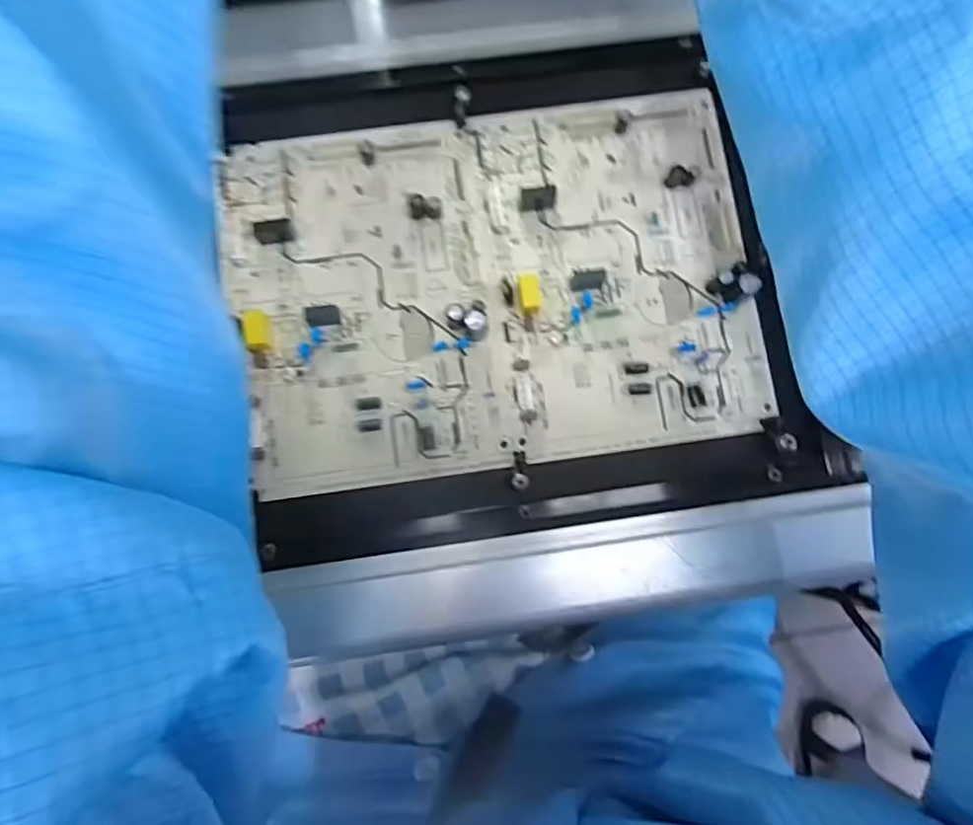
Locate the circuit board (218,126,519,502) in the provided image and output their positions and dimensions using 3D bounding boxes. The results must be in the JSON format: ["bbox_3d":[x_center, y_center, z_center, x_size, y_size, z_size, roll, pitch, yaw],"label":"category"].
[{"bbox_3d":[-0.065,-0.060,0.332,0.140,0.019,0.195,-9,82,-4],"label":"circuit board"}]

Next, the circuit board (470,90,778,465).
[{"bbox_3d":[0.075,-0.081,0.340,0.145,0.020,0.198,-8,79,-1],"label":"circuit board"}]

